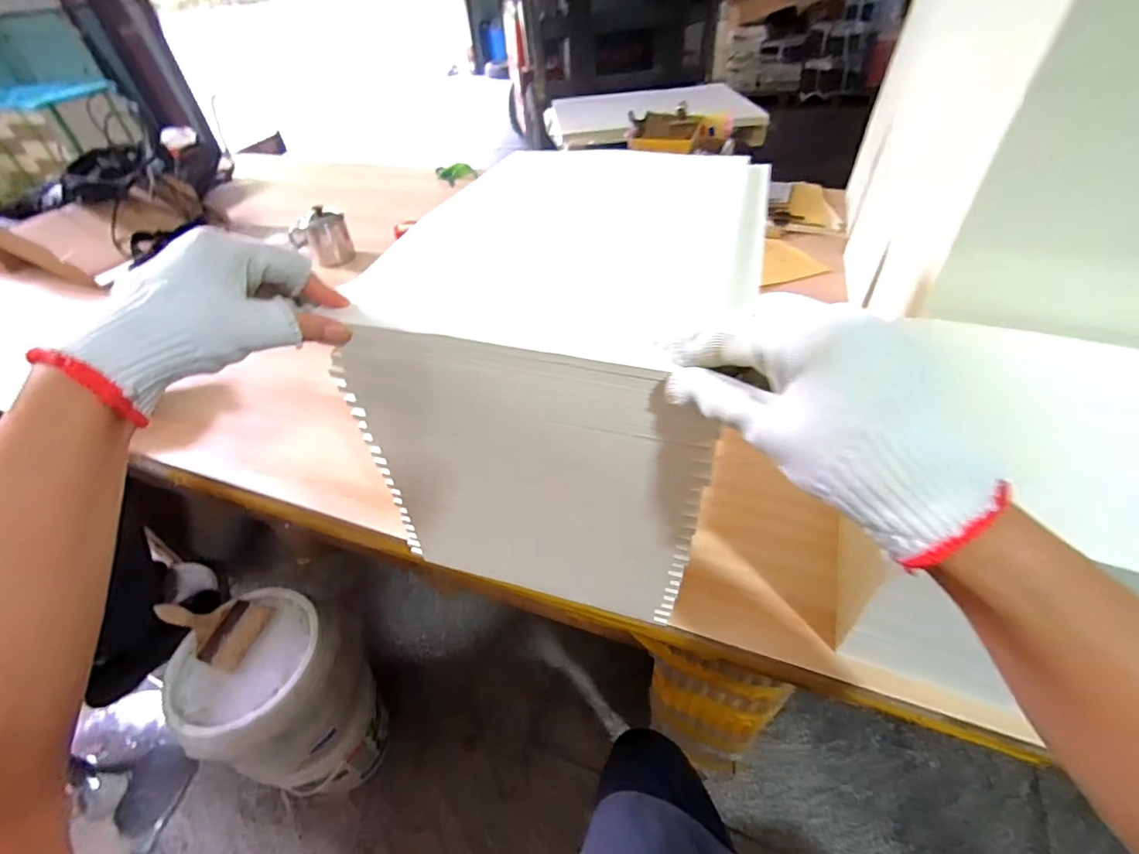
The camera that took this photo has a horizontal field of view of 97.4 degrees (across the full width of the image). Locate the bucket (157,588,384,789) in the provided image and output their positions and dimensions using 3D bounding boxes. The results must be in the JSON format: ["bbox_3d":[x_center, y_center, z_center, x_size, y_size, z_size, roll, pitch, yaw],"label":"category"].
[{"bbox_3d":[-0.533,0.563,1.007,0.237,0.478,0.243,24,51,27],"label":"bucket"}]

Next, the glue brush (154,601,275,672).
[{"bbox_3d":[-0.644,0.352,0.889,0.204,0.032,0.111,8,45,13],"label":"glue brush"}]

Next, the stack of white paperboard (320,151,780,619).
[{"bbox_3d":[0.026,-0.062,0.519,0.265,0.297,0.371,13,46,17],"label":"stack of white paperboard"}]

